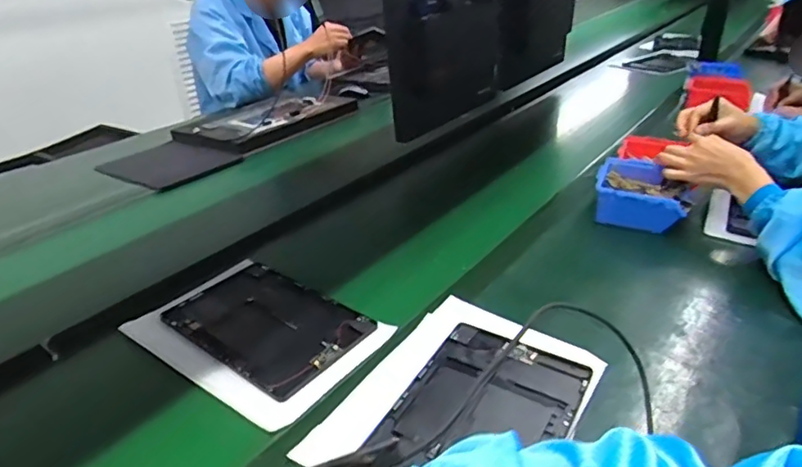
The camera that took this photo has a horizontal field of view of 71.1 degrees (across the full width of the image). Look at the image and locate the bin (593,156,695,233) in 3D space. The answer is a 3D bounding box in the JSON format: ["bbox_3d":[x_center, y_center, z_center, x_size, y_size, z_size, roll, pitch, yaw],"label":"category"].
[{"bbox_3d":[0.348,-0.048,0.814,0.130,0.082,0.091,15,33,31],"label":"bin"}]

